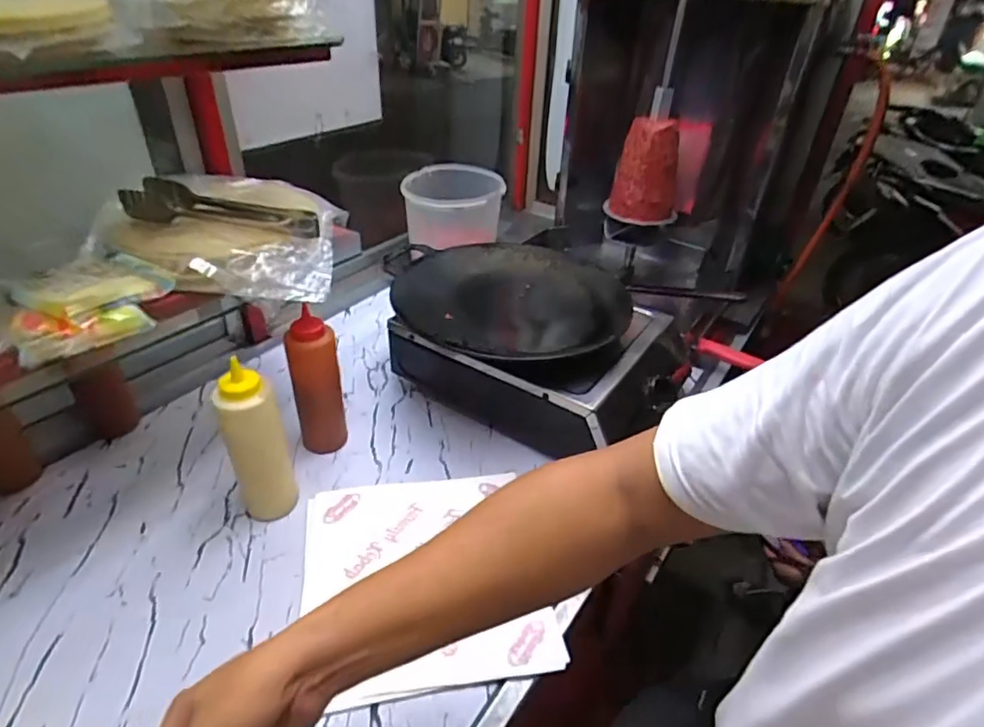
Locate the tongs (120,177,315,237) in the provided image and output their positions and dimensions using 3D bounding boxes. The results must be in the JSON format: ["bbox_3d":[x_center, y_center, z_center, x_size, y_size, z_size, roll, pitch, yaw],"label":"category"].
[{"bbox_3d":[-0.295,-0.167,0.614,0.223,0.031,0.044,11,33,9],"label":"tongs"}]

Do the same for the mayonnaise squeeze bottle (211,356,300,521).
[{"bbox_3d":[-0.259,0.091,0.625,0.061,0.192,0.059,-7,35,-18],"label":"mayonnaise squeeze bottle"}]

